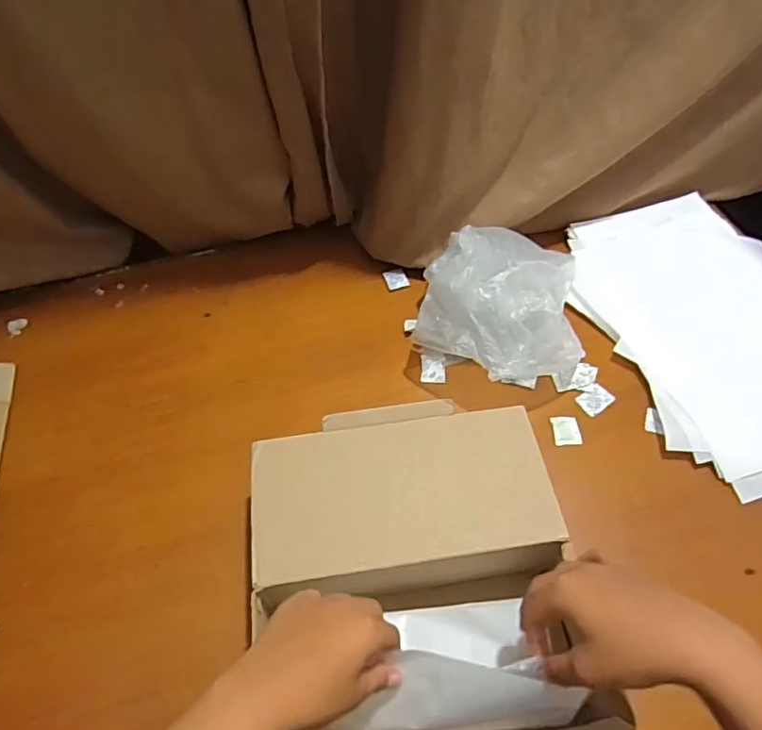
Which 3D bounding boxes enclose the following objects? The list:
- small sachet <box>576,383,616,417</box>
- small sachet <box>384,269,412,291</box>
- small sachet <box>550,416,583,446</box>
[{"bbox_3d":[0.258,0.041,0.677,0.041,0.007,0.031,-29,60,-19],"label":"small sachet"},{"bbox_3d":[0.022,-0.117,0.782,0.032,0.004,0.036,-13,56,-9],"label":"small sachet"},{"bbox_3d":[0.216,0.075,0.654,0.032,0.004,0.035,-2,55,-1],"label":"small sachet"}]

